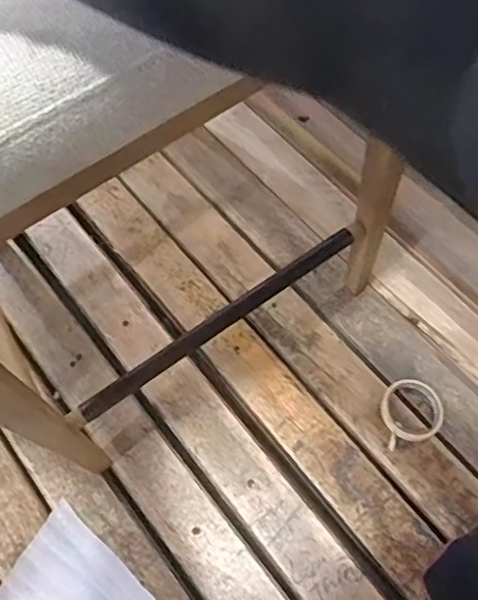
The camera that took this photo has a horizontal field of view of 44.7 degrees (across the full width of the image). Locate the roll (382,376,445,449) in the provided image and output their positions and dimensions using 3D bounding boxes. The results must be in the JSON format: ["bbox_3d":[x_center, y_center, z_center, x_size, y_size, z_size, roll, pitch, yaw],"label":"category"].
[{"bbox_3d":[0.255,0.162,0.860,0.096,0.024,0.093,-1,66,3],"label":"roll"}]

